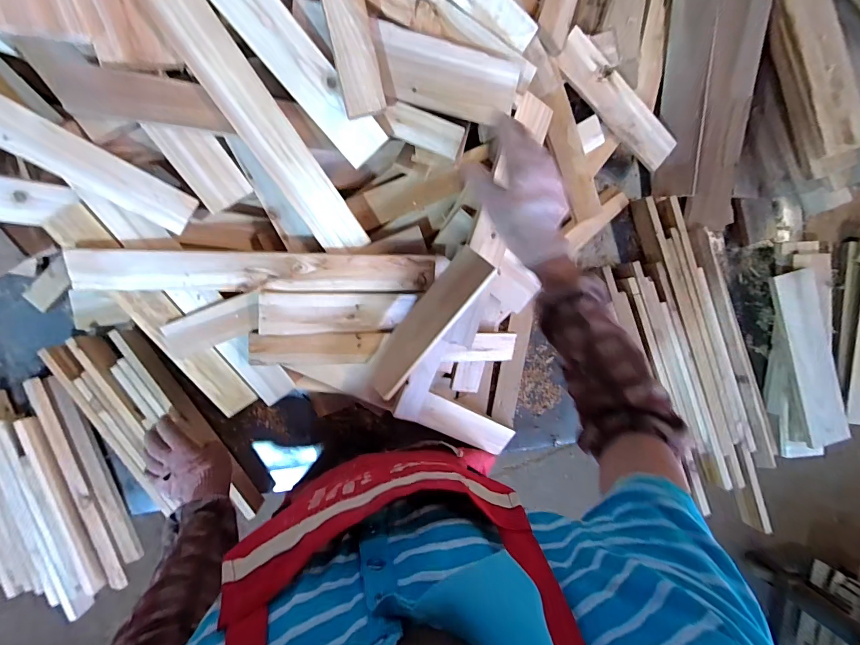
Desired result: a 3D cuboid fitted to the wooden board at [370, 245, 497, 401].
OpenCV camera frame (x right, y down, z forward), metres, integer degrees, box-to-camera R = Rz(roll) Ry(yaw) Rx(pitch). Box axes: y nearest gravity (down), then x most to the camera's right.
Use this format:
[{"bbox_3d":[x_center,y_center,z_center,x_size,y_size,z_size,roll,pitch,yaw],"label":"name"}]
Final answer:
[{"bbox_3d":[-0.005,0.001,0.564,0.064,0.013,0.241,43,100,19],"label":"wooden board"}]

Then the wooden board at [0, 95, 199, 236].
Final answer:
[{"bbox_3d":[-0.401,-0.185,0.438,0.252,0.012,0.049,28,90,-27],"label":"wooden board"}]

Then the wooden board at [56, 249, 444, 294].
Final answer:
[{"bbox_3d":[-0.206,-0.066,0.518,0.432,0.018,0.052,-1,108,-14],"label":"wooden board"}]

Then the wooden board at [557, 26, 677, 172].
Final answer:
[{"bbox_3d":[0.315,-0.366,0.668,0.266,0.015,0.059,34,108,-19],"label":"wooden board"}]

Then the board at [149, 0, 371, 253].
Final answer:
[{"bbox_3d":[-0.197,-0.231,0.488,0.062,0.016,0.328,-35,112,-3],"label":"board"}]

